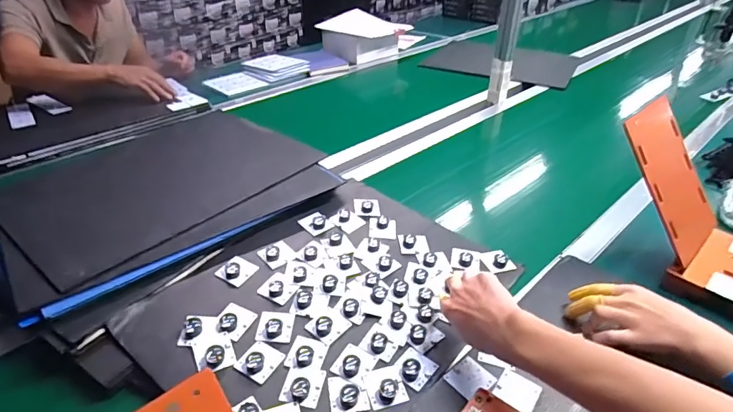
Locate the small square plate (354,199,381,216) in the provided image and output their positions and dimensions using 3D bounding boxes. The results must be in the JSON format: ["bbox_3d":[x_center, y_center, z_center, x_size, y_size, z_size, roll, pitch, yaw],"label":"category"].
[{"bbox_3d":[0.002,0.003,0.833,0.046,0.018,0.041,-7,36,-11],"label":"small square plate"}]

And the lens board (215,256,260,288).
[{"bbox_3d":[-0.193,0.095,0.687,0.039,0.019,0.050,17,38,22],"label":"lens board"}]

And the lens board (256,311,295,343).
[{"bbox_3d":[-0.122,0.157,0.615,0.044,0.011,0.049,1,35,1],"label":"lens board"}]

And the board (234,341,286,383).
[{"bbox_3d":[-0.132,0.191,0.573,0.045,0.013,0.048,18,38,23],"label":"board"}]

